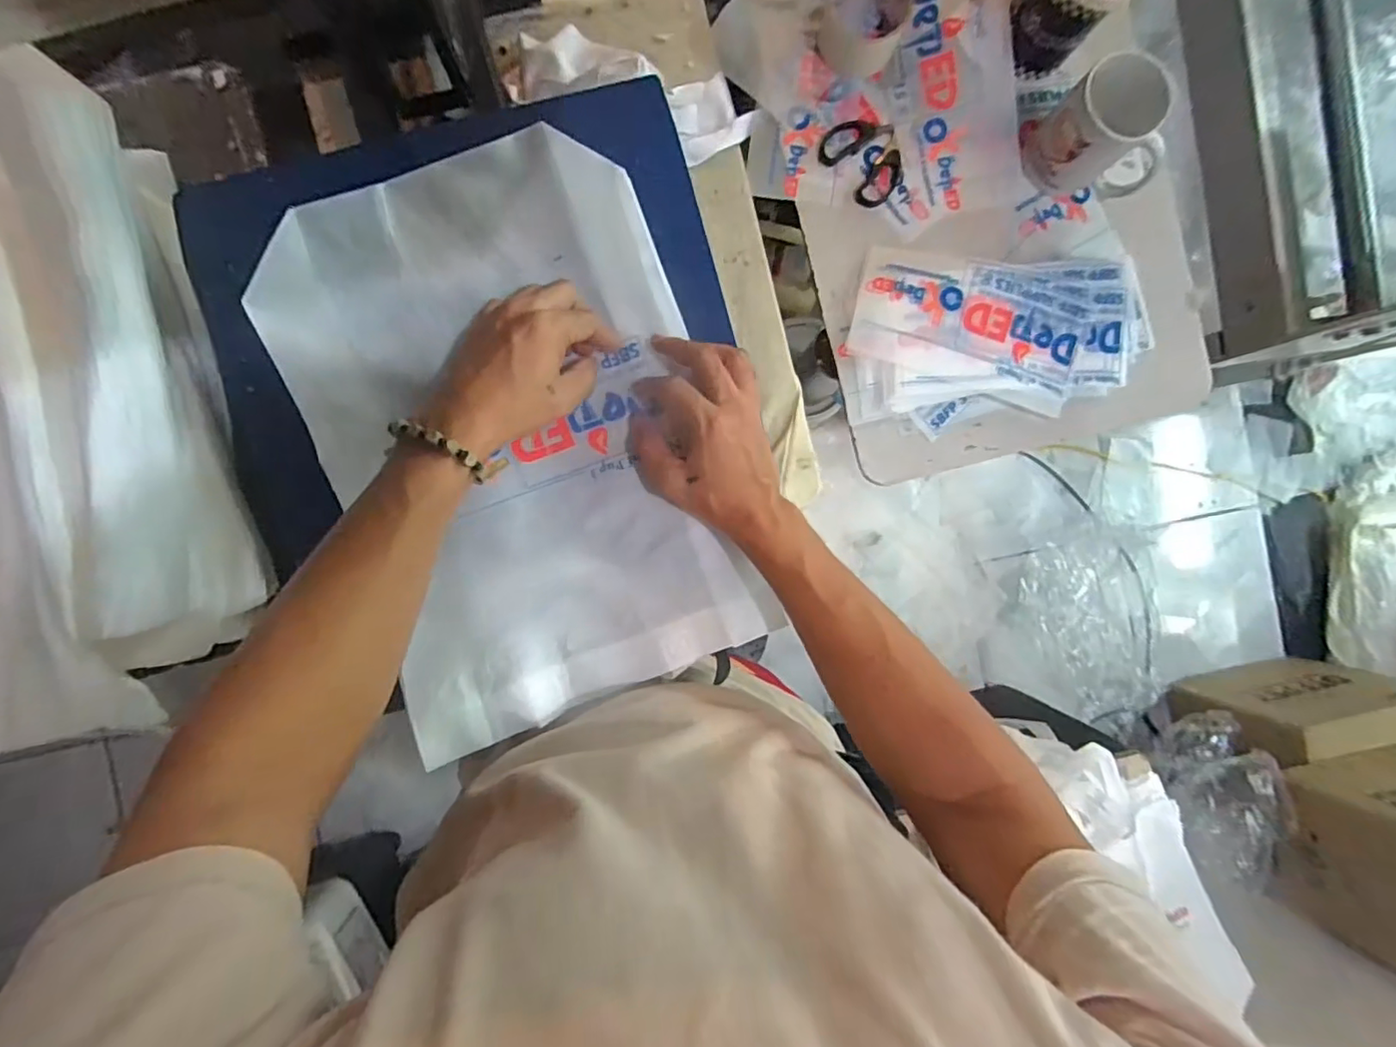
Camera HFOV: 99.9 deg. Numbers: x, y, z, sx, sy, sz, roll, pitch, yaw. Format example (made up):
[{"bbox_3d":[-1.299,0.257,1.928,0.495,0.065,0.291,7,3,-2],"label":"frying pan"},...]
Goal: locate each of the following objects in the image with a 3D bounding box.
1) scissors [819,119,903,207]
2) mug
[{"bbox_3d":[0.172,-0.373,0.596,0.073,0.005,0.087,-42,93,-3],"label":"scissors"},{"bbox_3d":[0.377,-0.366,0.551,0.070,0.121,0.116,-32,93,-4],"label":"mug"}]

